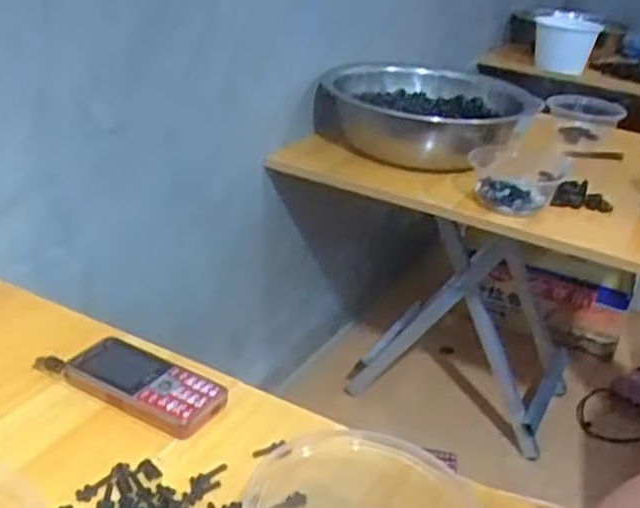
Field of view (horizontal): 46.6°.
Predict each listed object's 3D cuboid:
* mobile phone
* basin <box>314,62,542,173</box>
[{"bbox_3d":[-0.138,0.104,0.598,0.130,0.022,0.059,20,30,24],"label":"mobile phone"},{"bbox_3d":[0.171,-0.236,1.242,0.312,0.105,0.351,20,30,25],"label":"basin"}]

